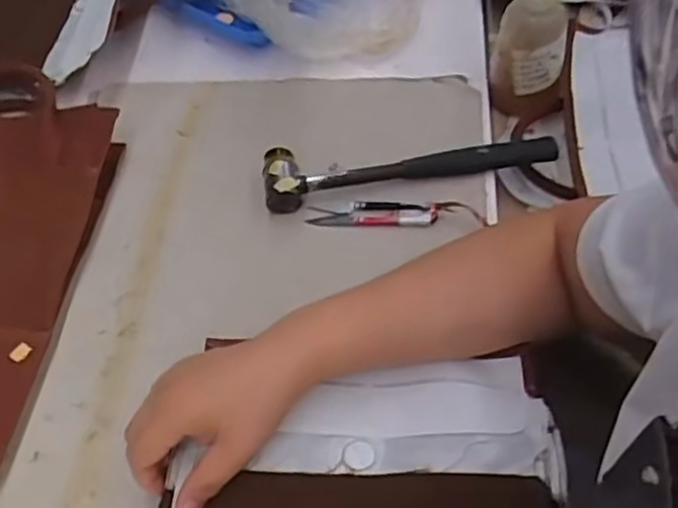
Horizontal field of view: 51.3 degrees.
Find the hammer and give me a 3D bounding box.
[{"bbox_3d":[0.060,-0.065,0.591,0.242,0.038,0.047,-4,56,2],"label":"hammer"}]

